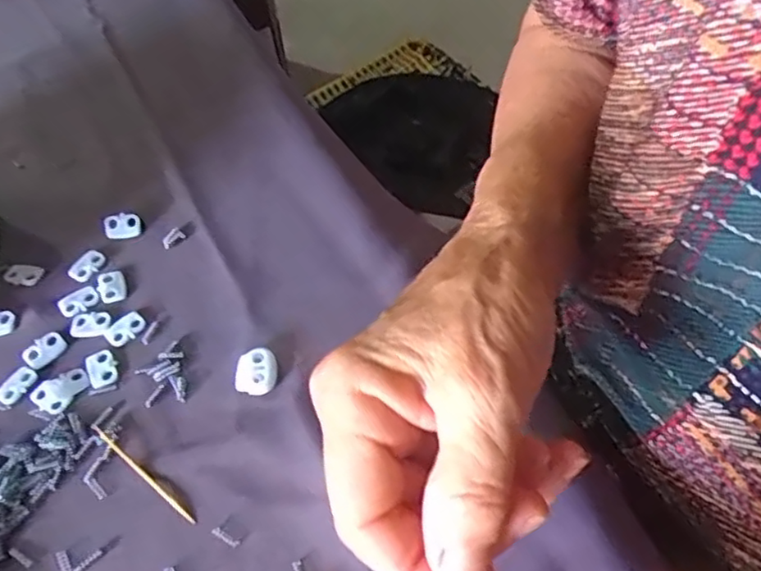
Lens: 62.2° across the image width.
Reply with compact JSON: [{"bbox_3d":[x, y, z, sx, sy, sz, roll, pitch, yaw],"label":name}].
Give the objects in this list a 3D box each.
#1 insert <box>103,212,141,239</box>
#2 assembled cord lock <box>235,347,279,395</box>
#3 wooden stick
[{"bbox_3d":[-0.139,-0.032,0.339,0.020,0.010,0.009,-8,56,-1],"label":"insert"},{"bbox_3d":[-0.057,0.039,0.288,0.019,0.005,0.021,-6,56,0],"label":"assembled cord lock"},{"bbox_3d":[-0.101,0.078,0.266,0.064,0.004,0.004,32,64,23],"label":"wooden stick"}]

